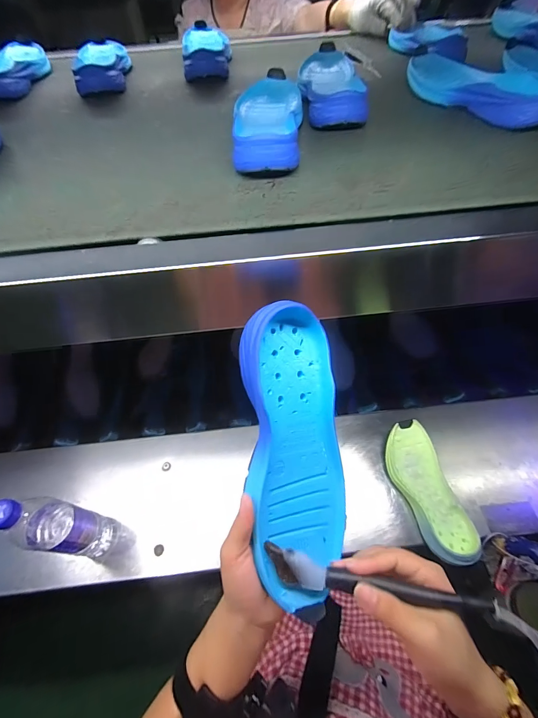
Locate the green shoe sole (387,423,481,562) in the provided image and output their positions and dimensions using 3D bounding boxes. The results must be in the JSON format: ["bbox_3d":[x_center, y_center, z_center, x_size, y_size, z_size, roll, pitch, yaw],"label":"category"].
[{"bbox_3d":[0.267,0.223,0.555,0.087,0.045,0.217,-15,58,1],"label":"green shoe sole"}]

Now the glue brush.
[{"bbox_3d":[0.081,0.183,0.257,0.171,0.009,0.030,8,94,12],"label":"glue brush"}]

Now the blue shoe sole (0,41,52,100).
[{"bbox_3d":[-0.496,-0.571,0.632,0.095,0.039,0.274,-6,56,-2],"label":"blue shoe sole"}]

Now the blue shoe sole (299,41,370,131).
[{"bbox_3d":[0.096,-0.448,0.521,0.089,0.042,0.275,-2,59,9],"label":"blue shoe sole"}]

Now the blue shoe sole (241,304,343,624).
[{"bbox_3d":[0.021,0.079,0.309,0.090,0.045,0.254,-2,84,-27],"label":"blue shoe sole"}]

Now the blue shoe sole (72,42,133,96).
[{"bbox_3d":[-0.318,-0.570,0.623,0.097,0.040,0.252,-14,57,-7],"label":"blue shoe sole"}]

